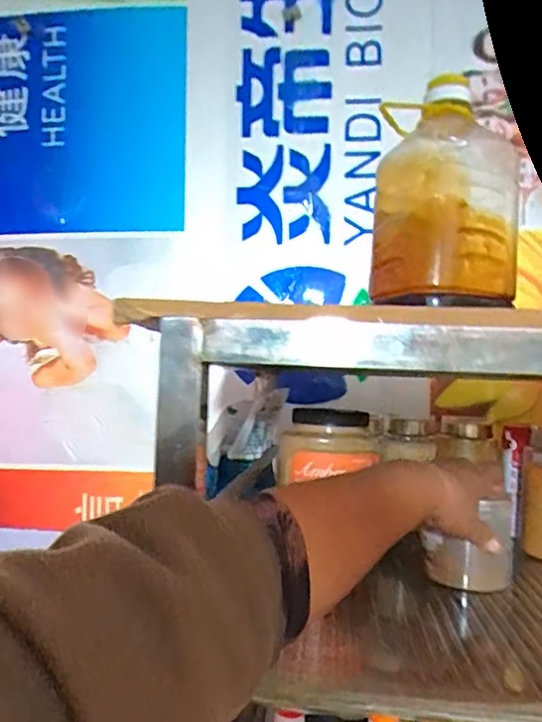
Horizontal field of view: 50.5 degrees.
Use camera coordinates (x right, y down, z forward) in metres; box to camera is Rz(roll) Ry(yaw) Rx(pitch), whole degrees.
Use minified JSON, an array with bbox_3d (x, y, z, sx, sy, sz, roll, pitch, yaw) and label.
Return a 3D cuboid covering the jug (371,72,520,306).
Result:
[{"bbox_3d":[0.167,-0.158,0.553,0.128,0.209,0.113,-1,-1,22],"label":"jug"}]

